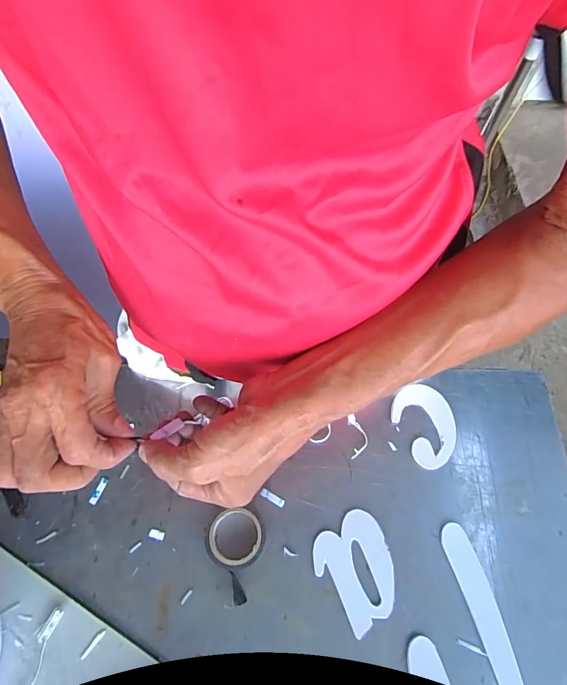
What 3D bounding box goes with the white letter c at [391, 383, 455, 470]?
[{"bbox_3d":[0.155,0.087,0.437,0.064,0.005,0.087,-23,67,-13],"label":"white letter c"}]

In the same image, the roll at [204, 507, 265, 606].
[{"bbox_3d":[-0.049,0.194,0.376,0.056,0.019,0.074,19,65,8],"label":"roll"}]

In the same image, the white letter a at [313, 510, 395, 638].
[{"bbox_3d":[0.072,0.210,0.377,0.070,0.004,0.083,-30,68,-14],"label":"white letter a"}]

